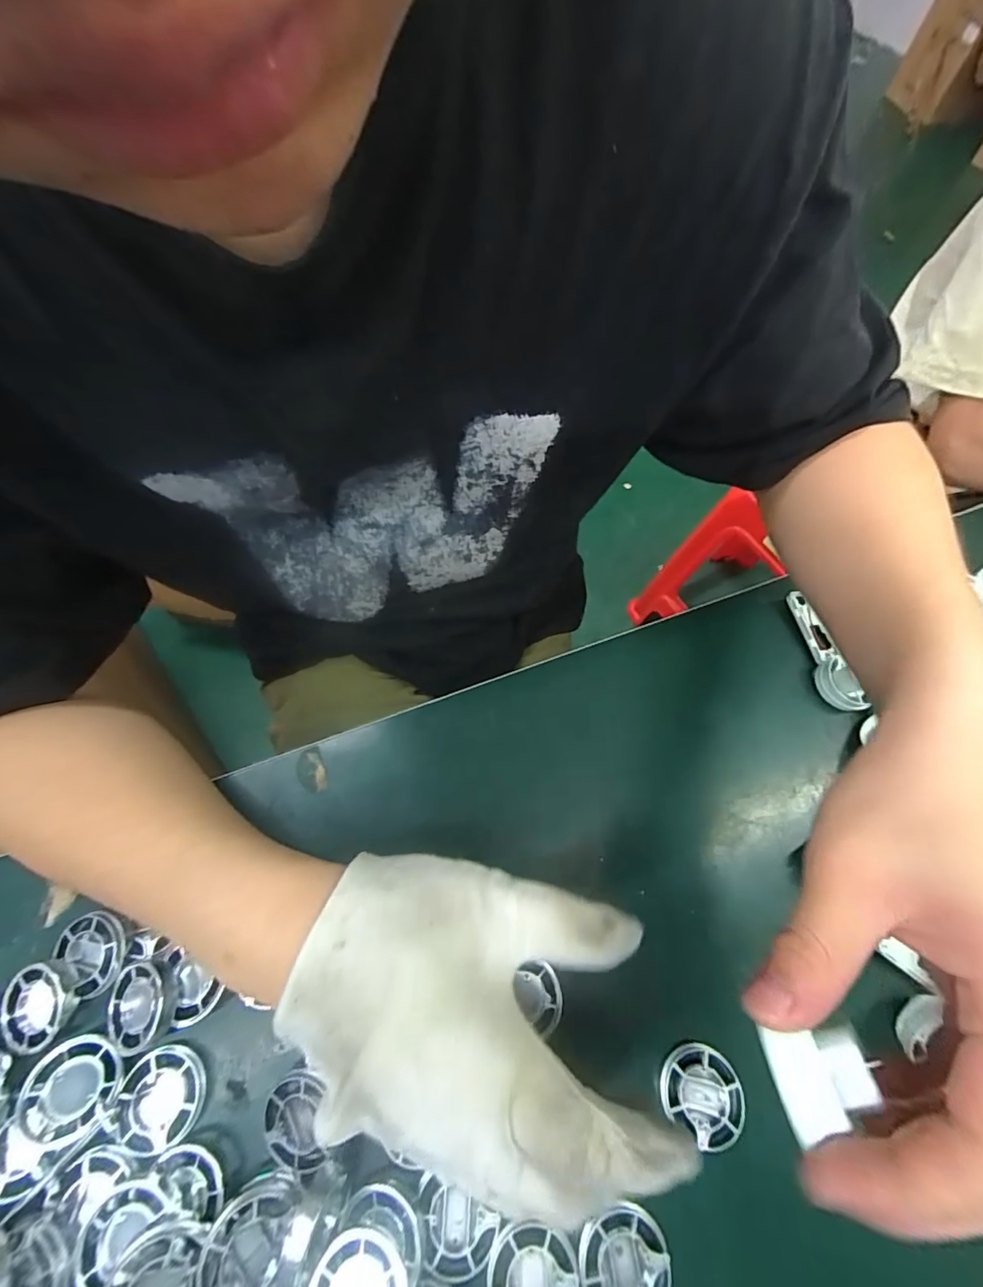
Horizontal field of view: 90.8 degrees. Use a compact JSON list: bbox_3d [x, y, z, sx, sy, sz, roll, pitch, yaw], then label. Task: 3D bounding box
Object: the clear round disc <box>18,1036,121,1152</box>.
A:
[{"bbox_3d":[-0.201,0.212,0.231,0.043,0.008,0.039,-10,67,-7],"label":"clear round disc"}]

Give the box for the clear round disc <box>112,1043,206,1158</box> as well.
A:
[{"bbox_3d":[-0.159,0.220,0.235,0.037,0.010,0.039,1,66,-2],"label":"clear round disc"}]

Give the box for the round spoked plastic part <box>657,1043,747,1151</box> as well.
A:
[{"bbox_3d":[0.104,0.221,0.239,0.040,0.005,0.036,40,70,14],"label":"round spoked plastic part"}]

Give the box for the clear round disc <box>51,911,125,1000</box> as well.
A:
[{"bbox_3d":[-0.210,0.161,0.254,0.042,0.007,0.032,42,71,15],"label":"clear round disc"}]

